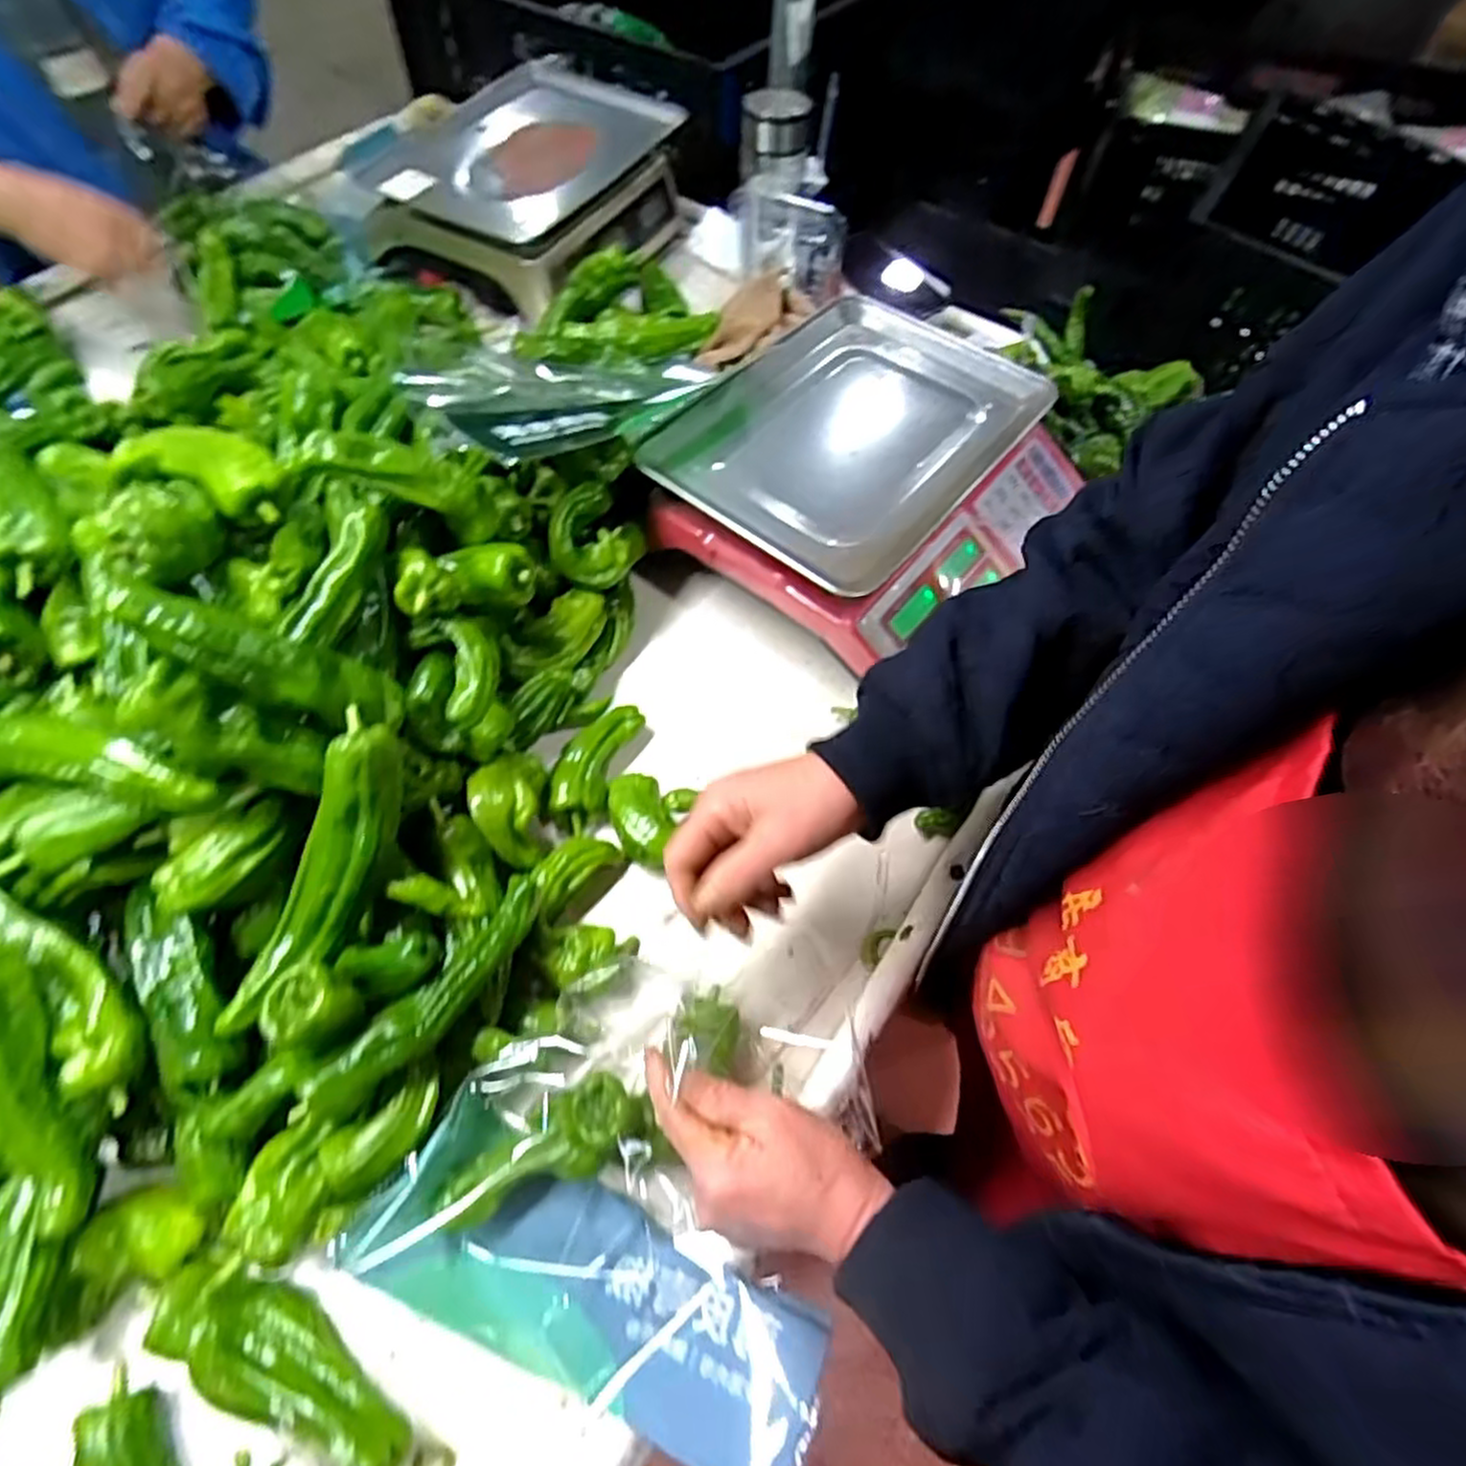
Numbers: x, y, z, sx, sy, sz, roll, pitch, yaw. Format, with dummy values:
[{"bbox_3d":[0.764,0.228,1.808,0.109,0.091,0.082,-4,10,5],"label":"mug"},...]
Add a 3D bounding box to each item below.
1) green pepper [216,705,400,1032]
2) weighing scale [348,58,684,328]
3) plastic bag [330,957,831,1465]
[{"bbox_3d":[-0.234,0.081,0.435,0.042,0.033,0.178,21,89,10],"label":"green pepper"},{"bbox_3d":[-0.237,-0.630,0.887,0.267,0.121,0.313,21,61,10],"label":"weighing scale"},{"bbox_3d":[-0.047,0.248,0.430,0.234,0.069,0.212,24,61,12],"label":"plastic bag"}]

